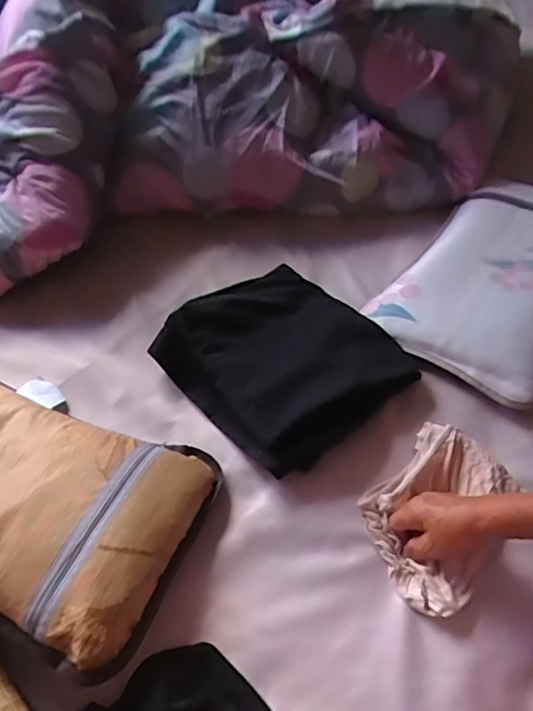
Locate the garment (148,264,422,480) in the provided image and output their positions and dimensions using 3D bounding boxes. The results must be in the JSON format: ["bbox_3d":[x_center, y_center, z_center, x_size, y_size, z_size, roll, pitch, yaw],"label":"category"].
[{"bbox_3d":[0.024,-0.004,0.694,0.261,0.060,0.277,-37,61,-25],"label":"garment"}]

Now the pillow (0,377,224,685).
[{"bbox_3d":[-0.280,0.136,0.566,0.419,0.090,0.254,20,42,12],"label":"pillow"}]

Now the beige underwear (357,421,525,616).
[{"bbox_3d":[0.187,0.170,0.578,0.134,0.029,0.190,36,60,24],"label":"beige underwear"}]

